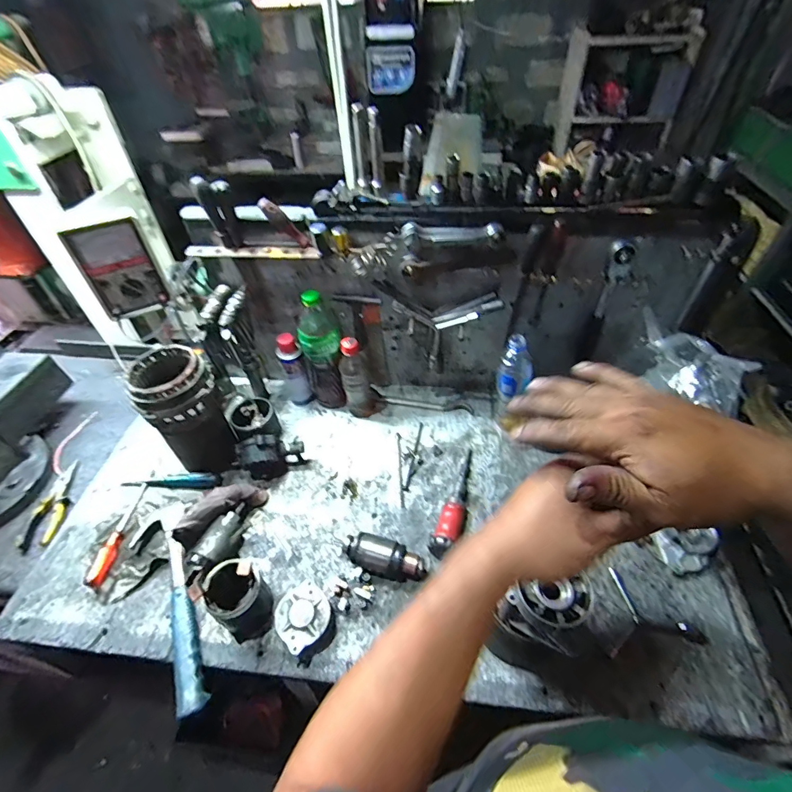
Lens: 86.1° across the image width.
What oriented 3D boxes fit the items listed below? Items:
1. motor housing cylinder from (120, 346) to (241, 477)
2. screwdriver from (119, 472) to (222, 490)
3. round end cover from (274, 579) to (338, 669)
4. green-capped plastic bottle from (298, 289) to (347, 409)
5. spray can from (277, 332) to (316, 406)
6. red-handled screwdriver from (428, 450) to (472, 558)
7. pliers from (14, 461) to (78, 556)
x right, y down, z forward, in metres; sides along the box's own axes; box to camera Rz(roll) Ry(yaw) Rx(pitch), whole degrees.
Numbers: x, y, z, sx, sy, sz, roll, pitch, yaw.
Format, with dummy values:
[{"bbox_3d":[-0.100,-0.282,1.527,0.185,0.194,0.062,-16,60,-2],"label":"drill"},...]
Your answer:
[{"bbox_3d":[-0.385,0.028,0.789,0.128,0.210,0.130,-29,52,-23],"label":"motor housing cylinder"},{"bbox_3d":[-0.439,0.167,0.828,0.195,0.023,0.034,2,46,4],"label":"screwdriver"},{"bbox_3d":[-0.133,0.331,0.629,0.083,0.041,0.090,-33,53,-26],"label":"round end cover"},{"bbox_3d":[-0.147,-0.086,0.863,0.079,0.265,0.074,-9,47,-6],"label":"green-capped plastic bottle"},{"bbox_3d":[-0.215,-0.054,0.903,0.059,0.165,0.044,-13,47,-10],"label":"spray can"},{"bbox_3d":[0.112,0.177,0.756,0.051,0.050,0.234,13,48,14],"label":"red-handled screwdriver"},{"bbox_3d":[-0.674,0.210,0.833,0.067,0.014,0.188,-12,47,-9],"label":"pliers"}]

